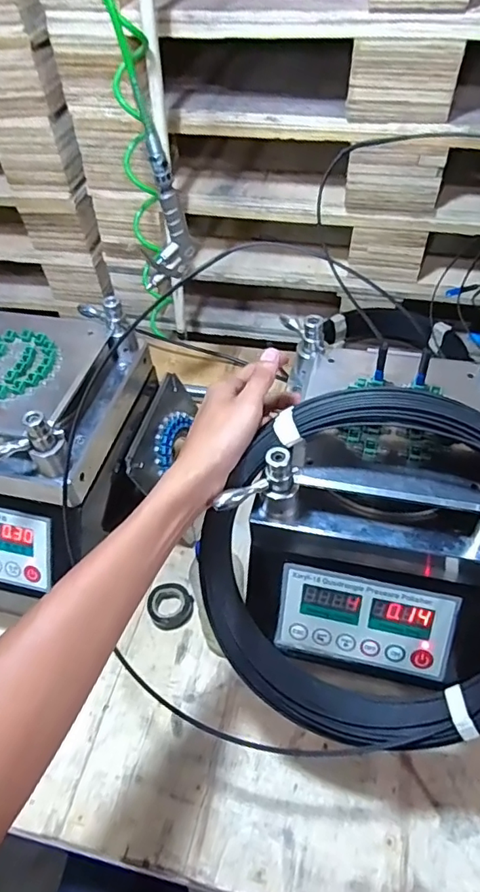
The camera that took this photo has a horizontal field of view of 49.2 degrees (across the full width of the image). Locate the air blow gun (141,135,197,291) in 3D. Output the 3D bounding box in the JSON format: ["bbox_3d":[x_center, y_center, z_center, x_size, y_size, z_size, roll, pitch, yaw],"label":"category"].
[{"bbox_3d":[-0.098,-0.287,0.660,0.025,0.170,0.072,31,60,26],"label":"air blow gun"}]

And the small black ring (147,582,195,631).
[{"bbox_3d":[-0.085,0.195,0.640,0.051,0.019,0.054,-2,51,3],"label":"small black ring"}]

